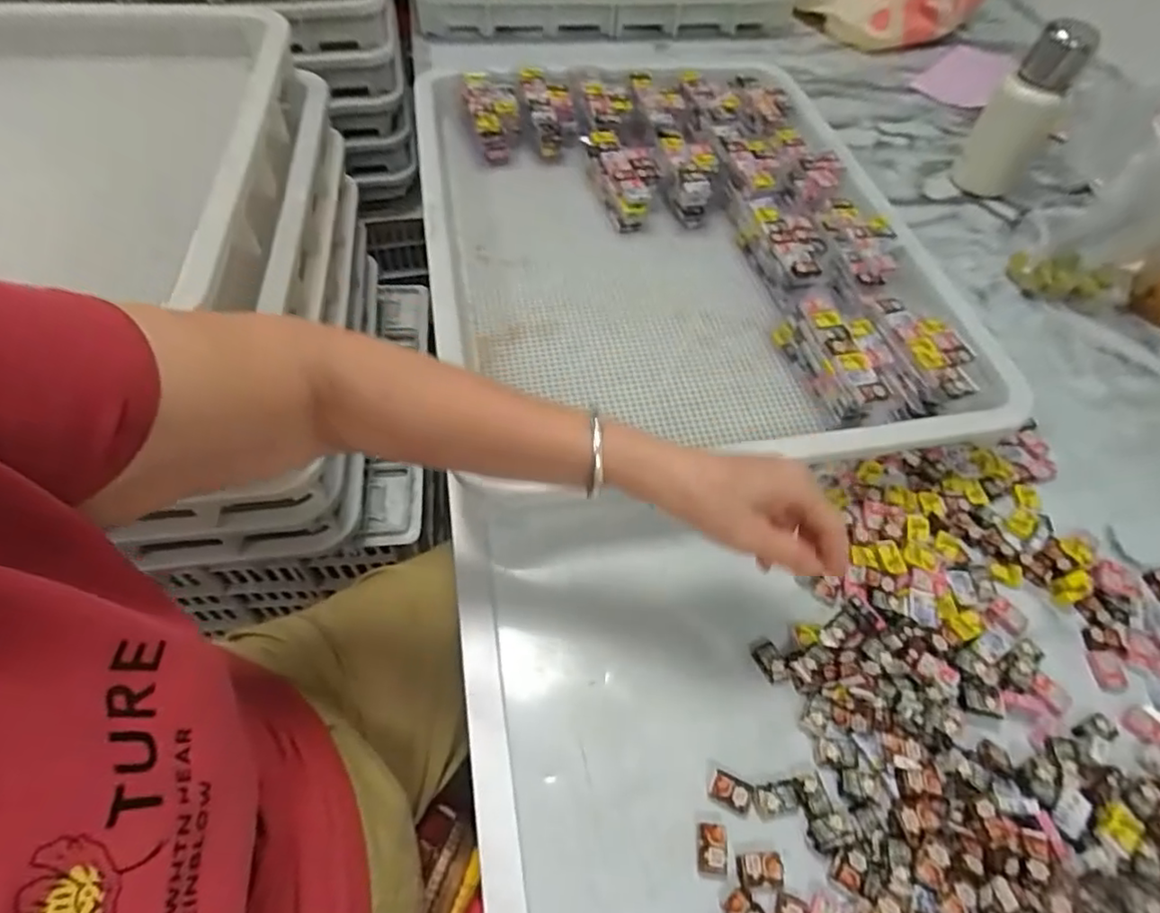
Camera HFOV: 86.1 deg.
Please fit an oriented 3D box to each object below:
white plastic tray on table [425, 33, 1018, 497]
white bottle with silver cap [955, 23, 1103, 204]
[{"bbox_3d":[0.100,-0.219,0.644,0.479,0.095,0.574,-8,55,-9],"label":"white plastic tray on table"},{"bbox_3d":[0.535,-0.418,0.754,0.078,0.178,0.065,26,57,15],"label":"white bottle with silver cap"}]

